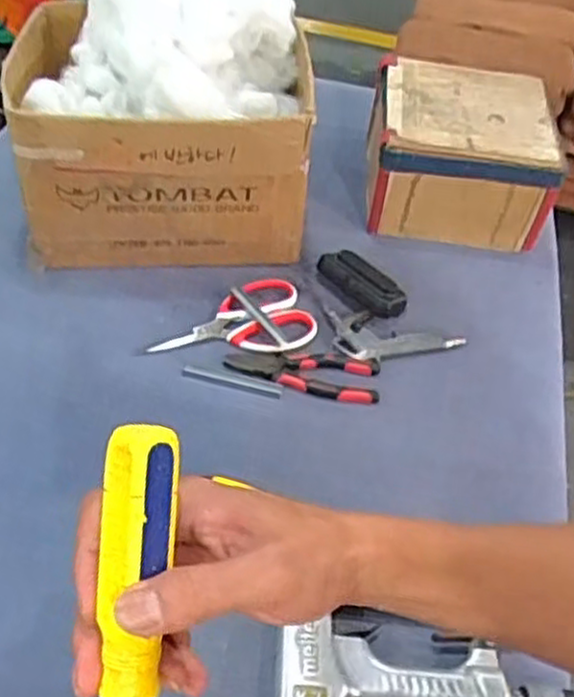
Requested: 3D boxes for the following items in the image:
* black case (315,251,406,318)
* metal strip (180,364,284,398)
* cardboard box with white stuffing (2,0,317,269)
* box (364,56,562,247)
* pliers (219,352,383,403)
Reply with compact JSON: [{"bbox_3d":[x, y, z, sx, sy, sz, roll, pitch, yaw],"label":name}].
[{"bbox_3d":[0.083,-0.074,0.849,0.048,0.017,0.113,-31,57,-29],"label":"black case"},{"bbox_3d":[-0.055,0.033,0.751,0.101,0.004,0.015,14,47,8],"label":"metal strip"},{"bbox_3d":[-0.134,-0.248,0.826,0.317,0.262,0.229,5,47,-1],"label":"cardboard box with white stuffing"},{"bbox_3d":[0.207,-0.242,0.943,0.207,0.136,0.205,3,47,-3],"label":"box"},{"bbox_3d":[0.016,0.022,0.766,0.153,0.009,0.056,9,47,3],"label":"pliers"}]

